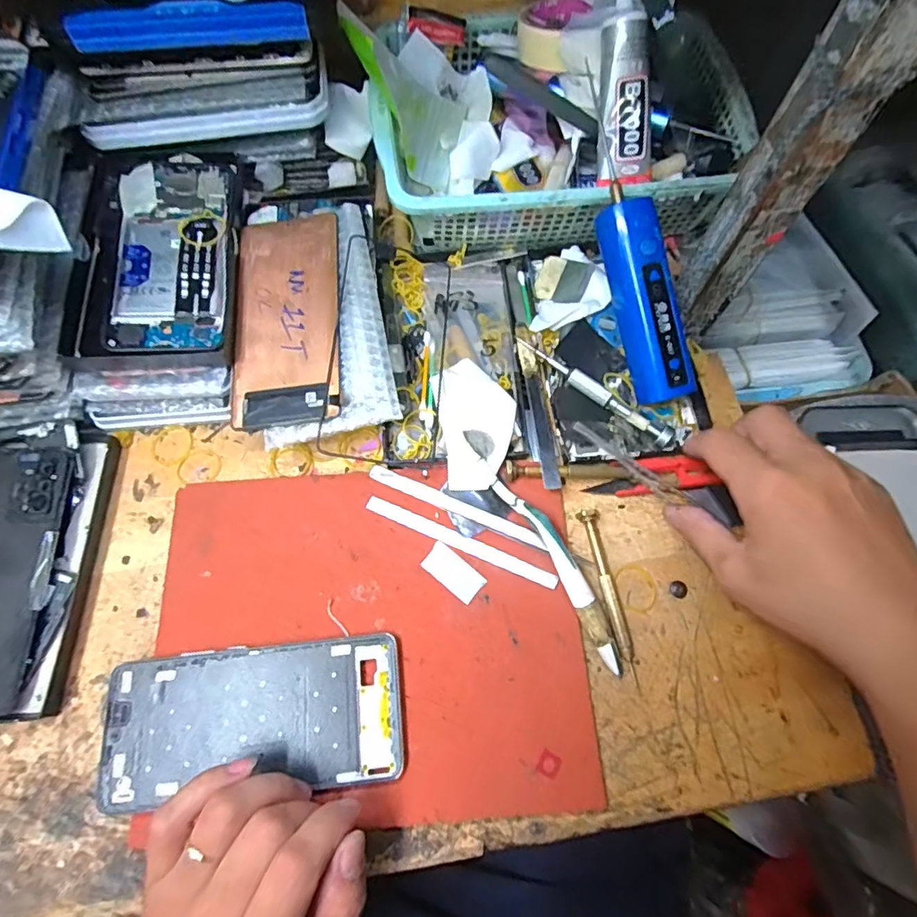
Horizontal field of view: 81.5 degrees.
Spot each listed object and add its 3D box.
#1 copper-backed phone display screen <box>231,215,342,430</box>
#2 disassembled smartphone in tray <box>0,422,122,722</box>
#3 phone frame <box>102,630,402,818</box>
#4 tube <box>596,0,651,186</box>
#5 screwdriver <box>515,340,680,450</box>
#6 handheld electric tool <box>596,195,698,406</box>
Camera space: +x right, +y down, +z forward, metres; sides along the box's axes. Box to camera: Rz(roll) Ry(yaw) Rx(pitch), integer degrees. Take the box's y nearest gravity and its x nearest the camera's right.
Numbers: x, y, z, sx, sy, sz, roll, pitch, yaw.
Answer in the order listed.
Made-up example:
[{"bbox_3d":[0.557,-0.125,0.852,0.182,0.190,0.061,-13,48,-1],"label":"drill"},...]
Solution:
[{"bbox_3d":[-0.115,-0.097,0.361,0.071,0.005,0.155,-5,74,3],"label":"copper-backed phone display screen"},{"bbox_3d":[-0.280,0.066,0.332,0.097,0.019,0.176,0,69,-1],"label":"disassembled smartphone in tray"},{"bbox_3d":[-0.113,0.144,0.298,0.159,0.005,0.075,-3,71,-5],"label":"phone frame"},{"bbox_3d":[0.113,-0.253,0.361,0.035,0.020,0.118,-9,113,-4],"label":"tube"},{"bbox_3d":[0.094,-0.048,0.372,0.123,0.012,0.013,38,73,12],"label":"screwdriver"},{"bbox_3d":[0.126,-0.104,0.356,0.033,0.027,0.130,-17,96,-7],"label":"handheld electric tool"}]

